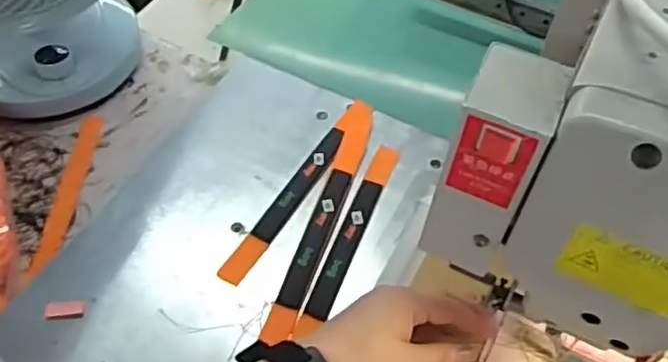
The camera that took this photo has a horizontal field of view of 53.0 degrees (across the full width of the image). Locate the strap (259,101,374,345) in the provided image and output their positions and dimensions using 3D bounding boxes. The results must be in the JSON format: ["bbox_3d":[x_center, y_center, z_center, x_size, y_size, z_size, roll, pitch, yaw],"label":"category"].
[{"bbox_3d":[-0.004,0.020,0.569,0.026,0.006,0.253,15,53,9],"label":"strap"}]

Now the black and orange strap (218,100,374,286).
[{"bbox_3d":[-0.026,0.000,0.580,0.024,0.005,0.223,27,56,17],"label":"black and orange strap"}]

